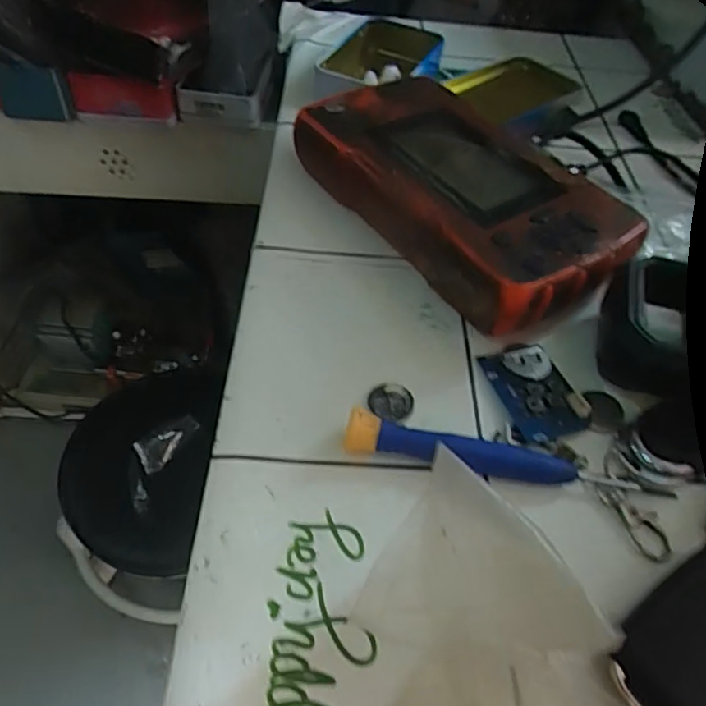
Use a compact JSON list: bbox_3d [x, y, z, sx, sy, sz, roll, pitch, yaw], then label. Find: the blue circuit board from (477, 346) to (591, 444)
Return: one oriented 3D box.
[{"bbox_3d":[0.074,0.016,0.243,0.029,0.008,0.044,-14,52,-15],"label":"blue circuit board"}]

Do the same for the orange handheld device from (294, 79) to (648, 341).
[{"bbox_3d":[0.051,-0.082,0.301,0.102,0.041,0.173,-31,58,-26],"label":"orange handheld device"}]

